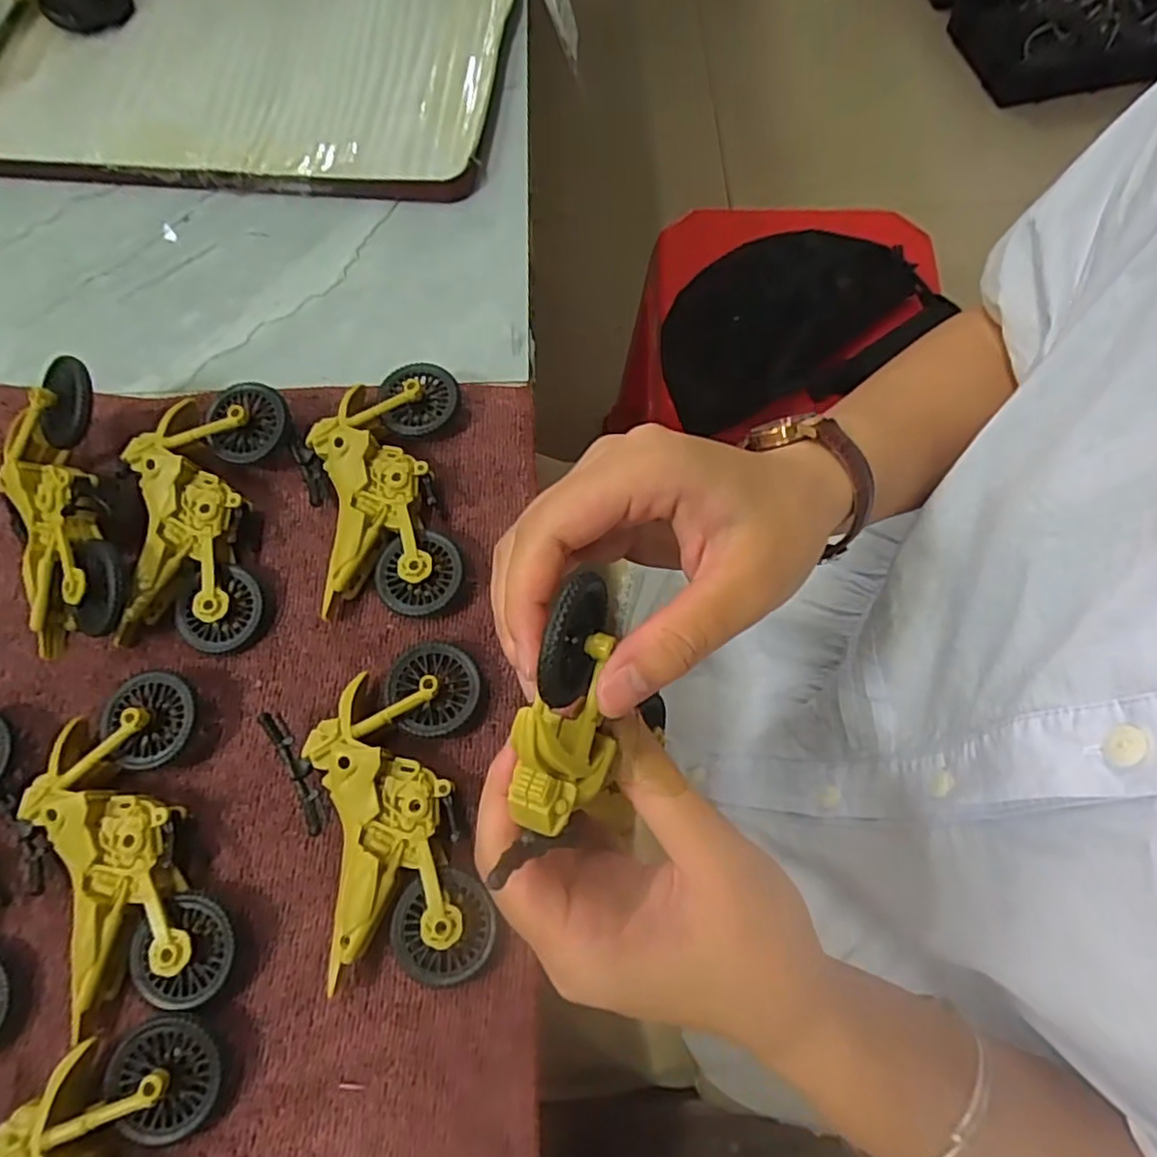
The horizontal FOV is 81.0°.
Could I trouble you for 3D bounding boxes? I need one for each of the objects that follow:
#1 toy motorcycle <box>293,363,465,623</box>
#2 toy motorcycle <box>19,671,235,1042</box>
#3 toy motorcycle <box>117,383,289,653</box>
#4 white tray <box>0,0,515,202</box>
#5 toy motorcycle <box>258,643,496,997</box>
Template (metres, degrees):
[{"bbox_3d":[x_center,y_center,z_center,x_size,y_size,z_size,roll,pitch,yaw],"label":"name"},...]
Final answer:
[{"bbox_3d":[-0.086,-0.041,0.294,0.065,0.023,0.114,-4,70,-2],"label":"toy motorcycle"},{"bbox_3d":[-0.164,0.095,0.243,0.063,0.023,0.112,-18,71,-7],"label":"toy motorcycle"},{"bbox_3d":[-0.160,-0.028,0.287,0.057,0.031,0.111,2,70,1],"label":"toy motorcycle"},{"bbox_3d":[-0.191,-0.323,0.406,0.290,0.022,0.234,2,70,1],"label":"white tray"},{"bbox_3d":[-0.067,0.085,0.248,0.073,0.021,0.114,-16,70,-6],"label":"toy motorcycle"}]

